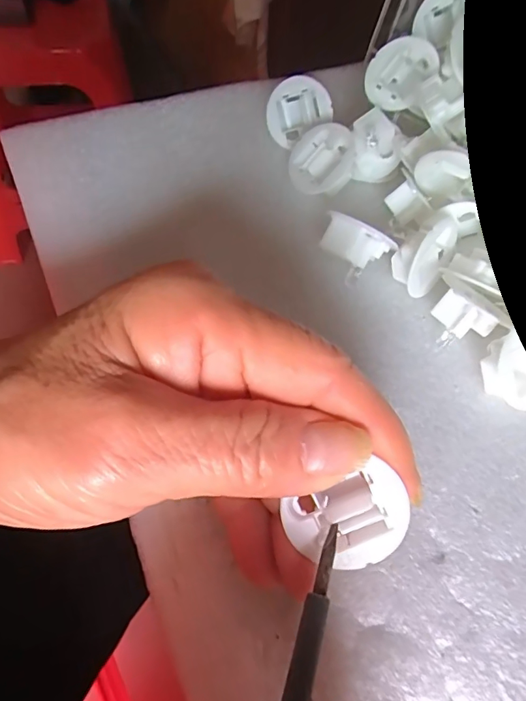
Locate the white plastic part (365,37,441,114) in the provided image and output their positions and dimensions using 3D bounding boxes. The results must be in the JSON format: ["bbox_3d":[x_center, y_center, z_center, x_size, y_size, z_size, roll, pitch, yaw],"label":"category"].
[{"bbox_3d":[0.064,-0.130,0.224,0.030,0.035,0.012,7,59,-1],"label":"white plastic part"}]

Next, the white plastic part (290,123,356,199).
[{"bbox_3d":[0.028,-0.088,0.222,0.032,0.007,0.032,-39,68,23],"label":"white plastic part"}]

